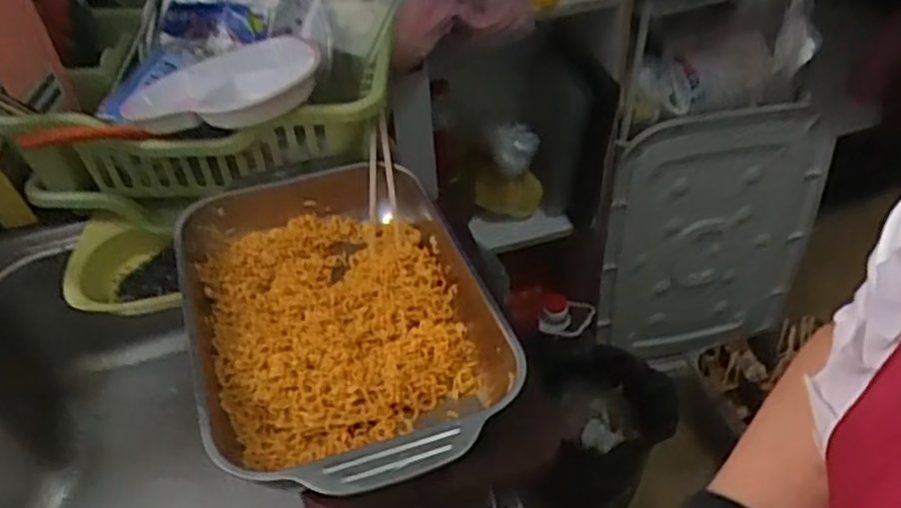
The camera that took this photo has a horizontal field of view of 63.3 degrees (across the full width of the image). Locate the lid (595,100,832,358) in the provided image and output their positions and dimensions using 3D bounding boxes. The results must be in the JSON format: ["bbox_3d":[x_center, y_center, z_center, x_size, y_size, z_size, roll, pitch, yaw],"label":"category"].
[{"bbox_3d":[0.521,-0.020,1.459,0.461,0.573,0.032,-4,35,-14],"label":"lid"}]

